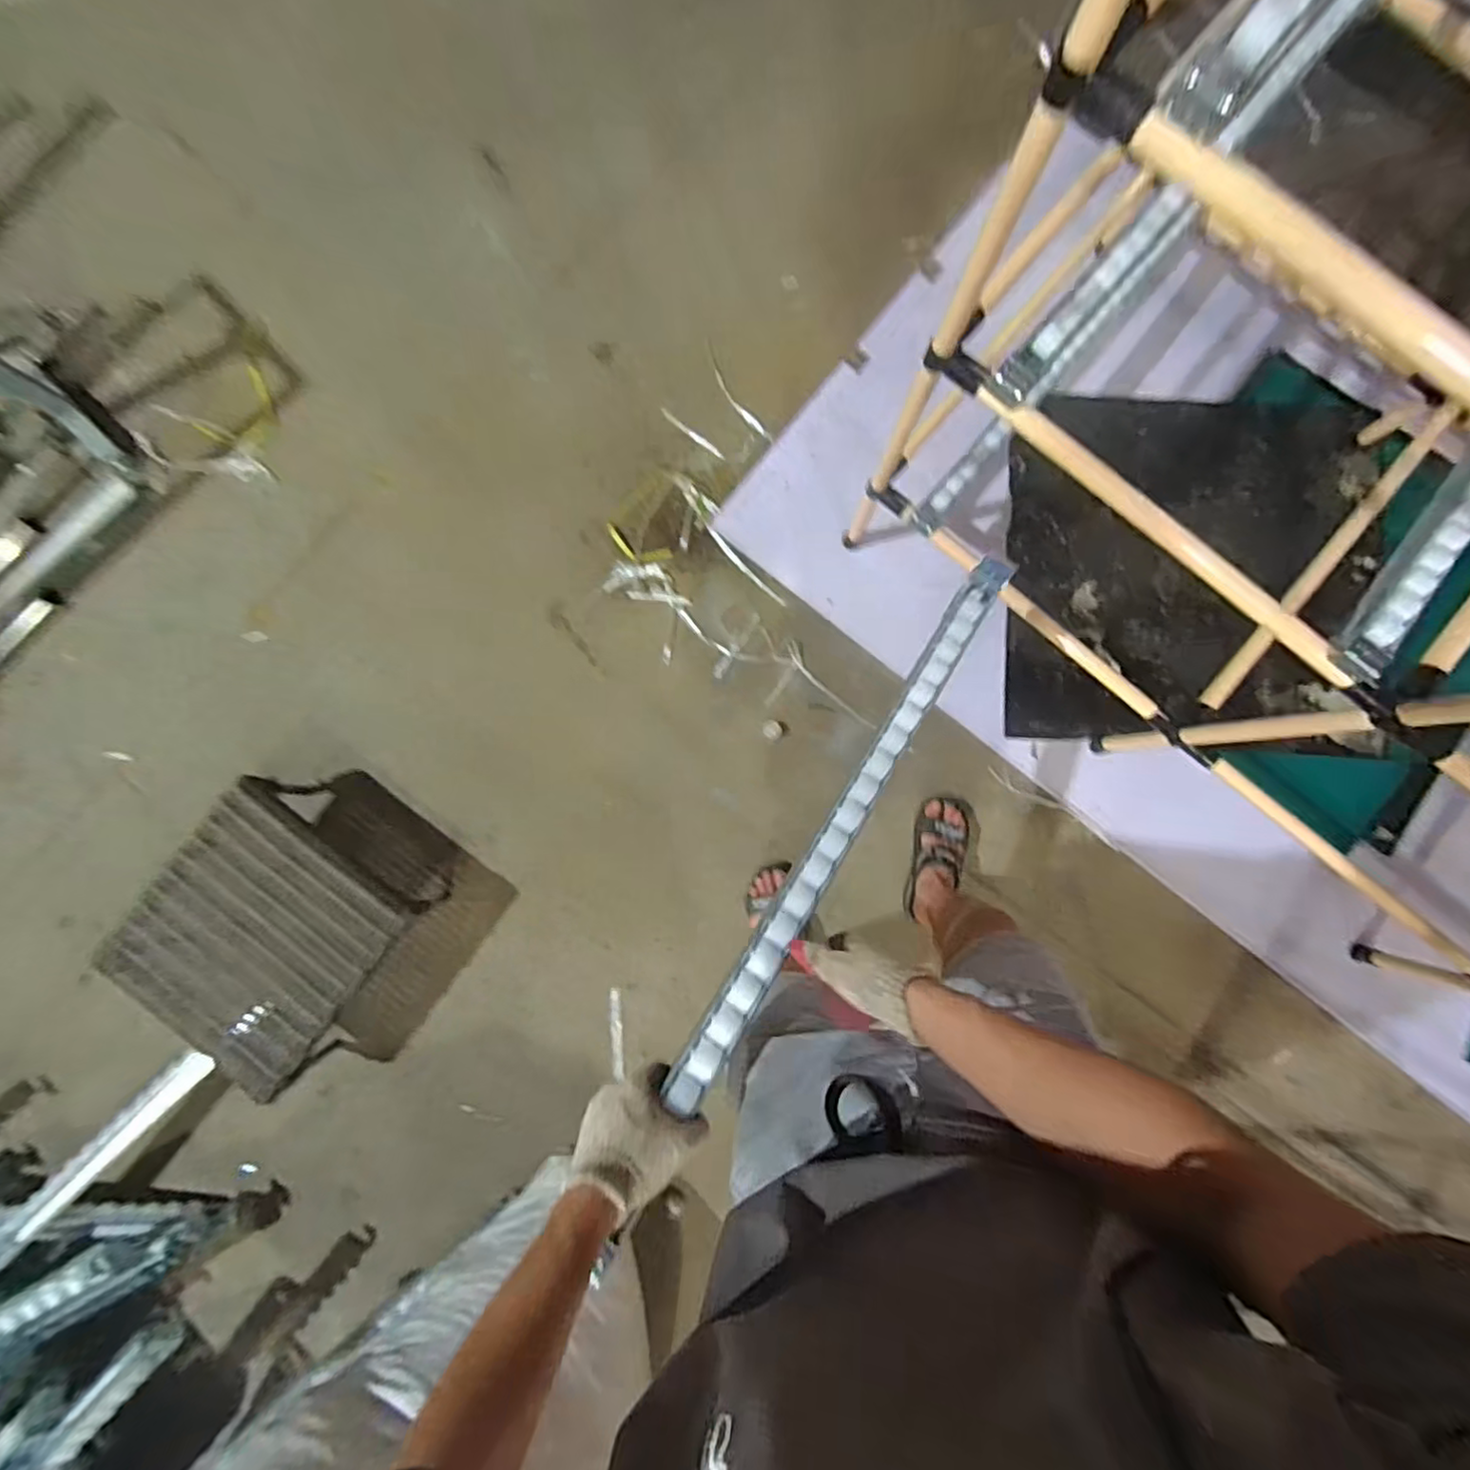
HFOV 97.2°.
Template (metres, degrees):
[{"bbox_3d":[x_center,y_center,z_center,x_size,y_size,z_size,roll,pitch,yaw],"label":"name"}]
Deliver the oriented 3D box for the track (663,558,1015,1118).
[{"bbox_3d":[0.143,0.063,0.731,0.044,0.028,0.723,34,70,3],"label":"track"}]

